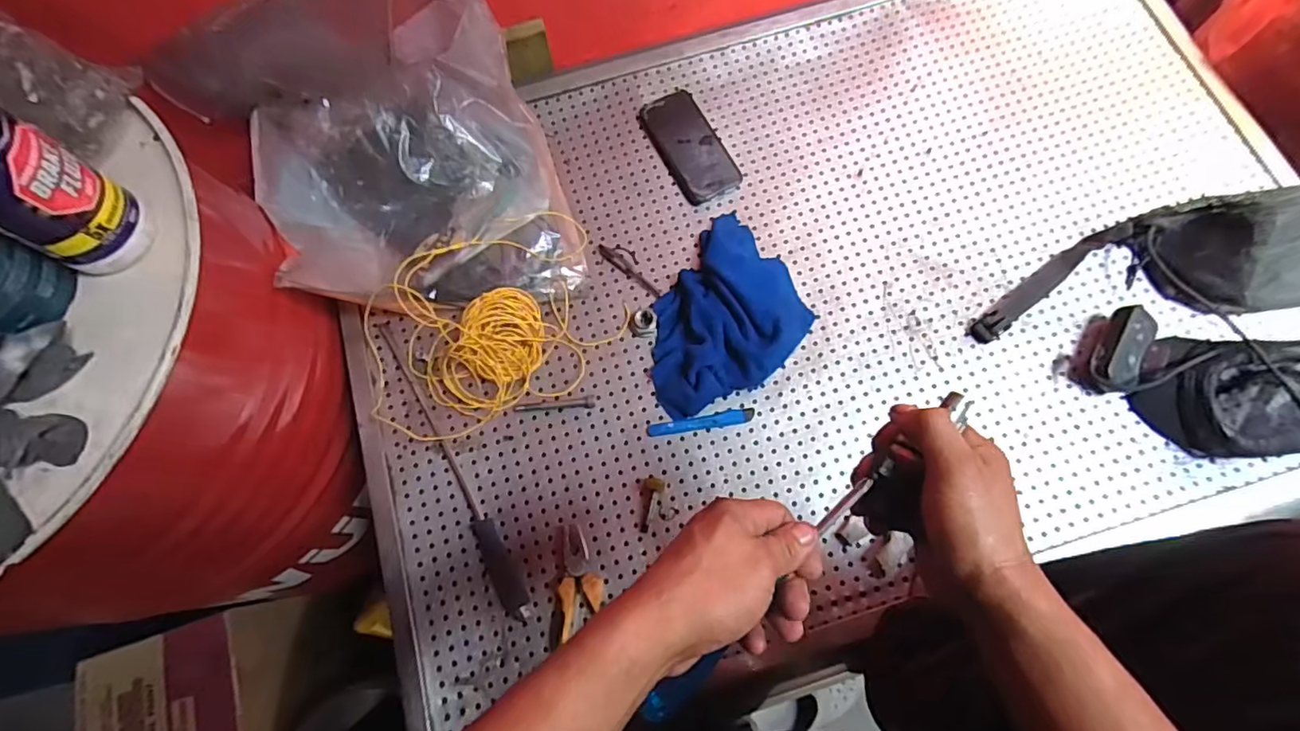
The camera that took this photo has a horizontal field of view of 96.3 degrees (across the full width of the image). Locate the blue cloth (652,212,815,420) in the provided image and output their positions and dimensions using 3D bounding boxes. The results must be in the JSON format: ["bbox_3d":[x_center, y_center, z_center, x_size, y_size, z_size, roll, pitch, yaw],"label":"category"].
[{"bbox_3d":[0.096,-0.058,0.708,0.174,0.046,0.264,30,75,11],"label":"blue cloth"}]

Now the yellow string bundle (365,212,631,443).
[{"bbox_3d":[-0.198,-0.062,0.698,0.317,0.071,0.237,-23,72,-6],"label":"yellow string bundle"}]

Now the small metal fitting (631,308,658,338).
[{"bbox_3d":[-0.007,-0.053,0.717,0.031,0.016,0.033,6,72,4],"label":"small metal fitting"}]

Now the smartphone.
[{"bbox_3d":[0.053,-0.300,0.794,0.082,0.011,0.169,-25,72,-7],"label":"smartphone"}]

